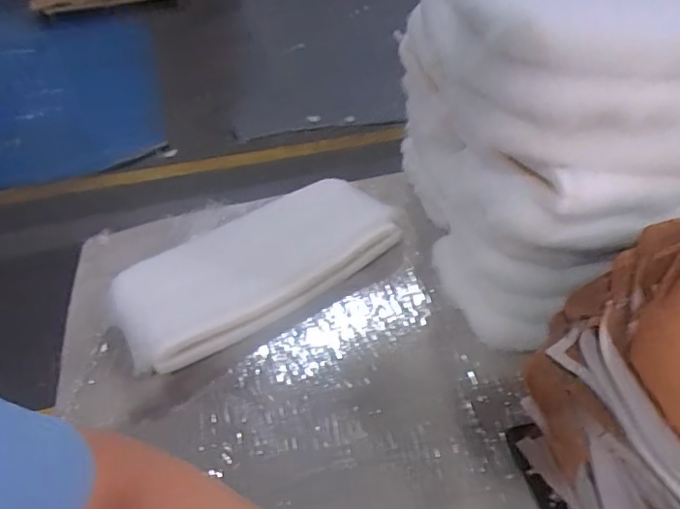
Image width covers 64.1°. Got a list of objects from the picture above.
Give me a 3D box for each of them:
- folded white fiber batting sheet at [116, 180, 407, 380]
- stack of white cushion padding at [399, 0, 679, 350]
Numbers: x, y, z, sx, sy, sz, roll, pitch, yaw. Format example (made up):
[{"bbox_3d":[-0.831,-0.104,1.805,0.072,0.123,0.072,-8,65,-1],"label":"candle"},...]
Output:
[{"bbox_3d":[-0.138,0.008,0.909,0.477,0.060,0.220,-28,48,-24],"label":"folded white fiber batting sheet"},{"bbox_3d":[0.370,-0.170,0.757,0.455,0.433,0.422,-9,43,-5],"label":"stack of white cushion padding"}]

